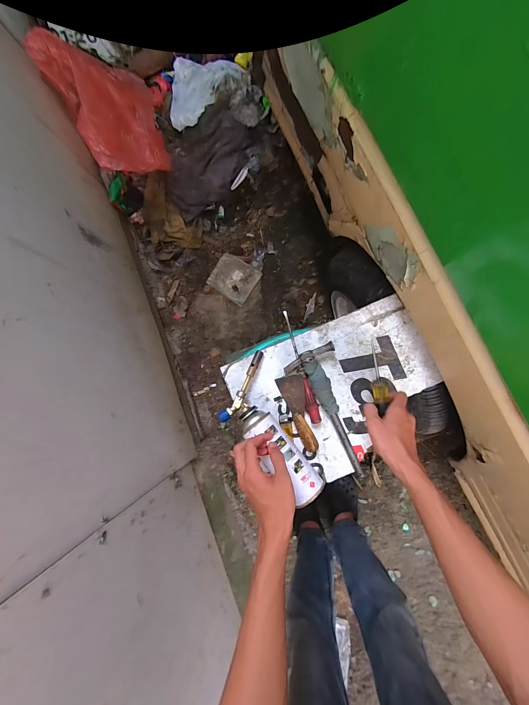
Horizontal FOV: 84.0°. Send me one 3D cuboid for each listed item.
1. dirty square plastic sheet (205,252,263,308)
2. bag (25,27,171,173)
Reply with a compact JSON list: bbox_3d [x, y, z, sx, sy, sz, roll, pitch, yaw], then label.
[{"bbox_3d":[-0.115,-0.276,1.089,0.159,0.021,0.145,32,91,9],"label":"dirty square plastic sheet"},{"bbox_3d":[-0.448,-0.702,0.856,0.249,0.236,0.306,-27,83,6],"label":"bag"}]

